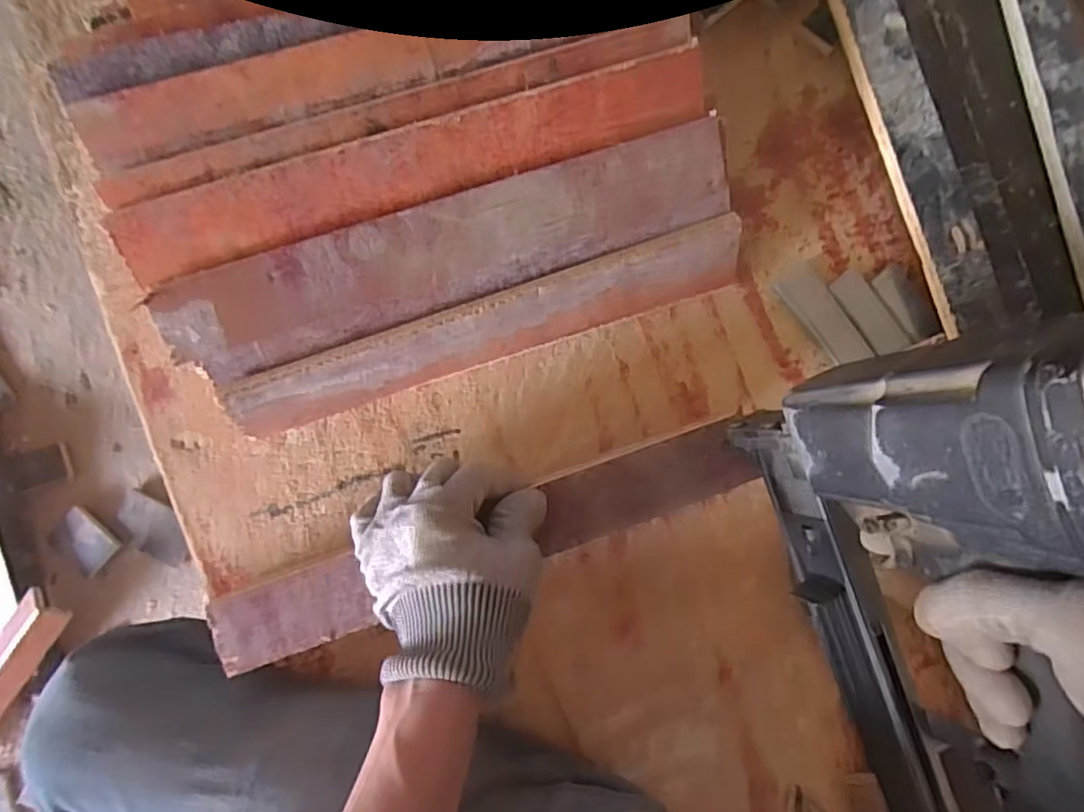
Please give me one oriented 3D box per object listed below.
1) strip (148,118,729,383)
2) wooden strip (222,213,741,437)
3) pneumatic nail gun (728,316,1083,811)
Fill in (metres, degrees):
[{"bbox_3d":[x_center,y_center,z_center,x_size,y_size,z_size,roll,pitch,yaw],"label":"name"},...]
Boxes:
[{"bbox_3d":[-0.053,-0.099,0.391,0.364,0.014,0.067,-20,130,-3],"label":"strip"},{"bbox_3d":[-0.033,-0.057,0.428,0.362,0.055,0.017,-19,48,-5],"label":"wooden strip"},{"bbox_3d":[0.216,0.126,0.282,0.070,0.229,0.326,-25,89,-7],"label":"pneumatic nail gun"}]

